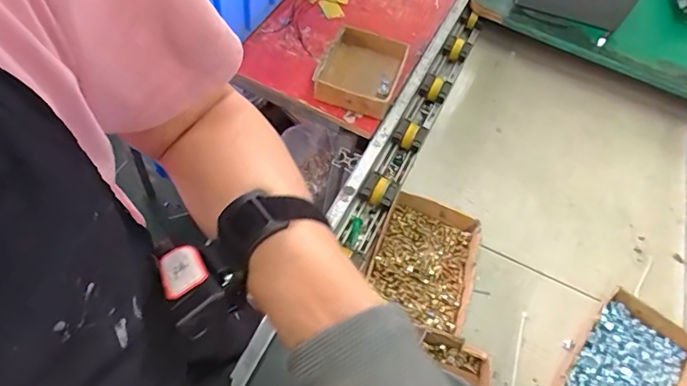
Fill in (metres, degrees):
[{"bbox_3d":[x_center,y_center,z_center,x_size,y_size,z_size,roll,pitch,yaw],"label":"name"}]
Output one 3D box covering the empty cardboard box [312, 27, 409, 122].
[{"bbox_3d":[0.034,-0.230,0.860,0.135,0.052,0.188,19,55,4],"label":"empty cardboard box"}]

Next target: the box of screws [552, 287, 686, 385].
[{"bbox_3d":[0.411,0.262,0.667,0.149,0.040,0.236,38,60,24],"label":"box of screws"}]

